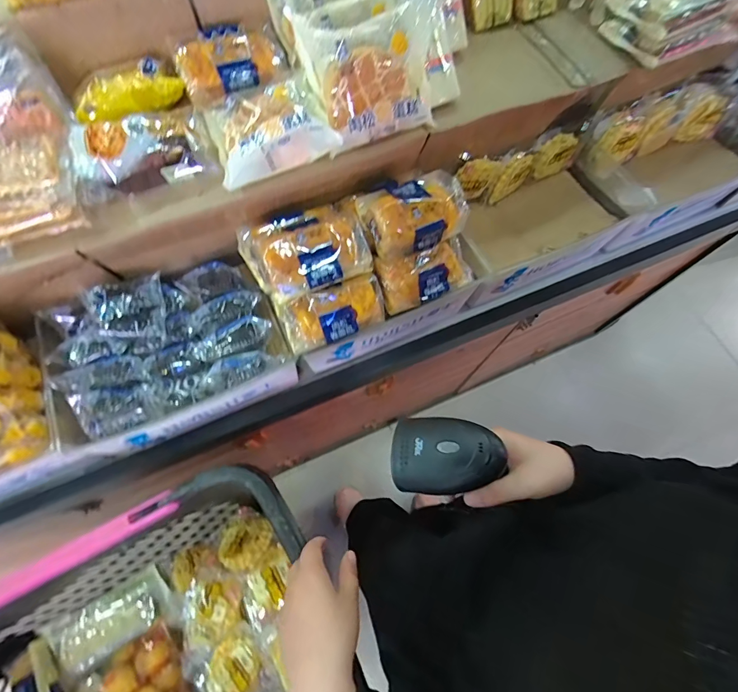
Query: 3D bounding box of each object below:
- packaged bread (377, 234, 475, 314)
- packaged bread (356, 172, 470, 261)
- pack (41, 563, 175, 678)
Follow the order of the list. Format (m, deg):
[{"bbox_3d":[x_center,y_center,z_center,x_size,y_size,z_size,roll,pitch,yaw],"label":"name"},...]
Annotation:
[{"bbox_3d":[0.078,-0.101,0.534,0.136,0.044,0.069,-22,71,-10],"label":"packaged bread"},{"bbox_3d":[0.054,-0.184,0.524,0.132,0.060,0.100,-31,73,-13],"label":"packaged bread"},{"bbox_3d":[-0.431,0.465,0.664,0.187,0.038,0.091,-32,73,-13],"label":"pack"}]

